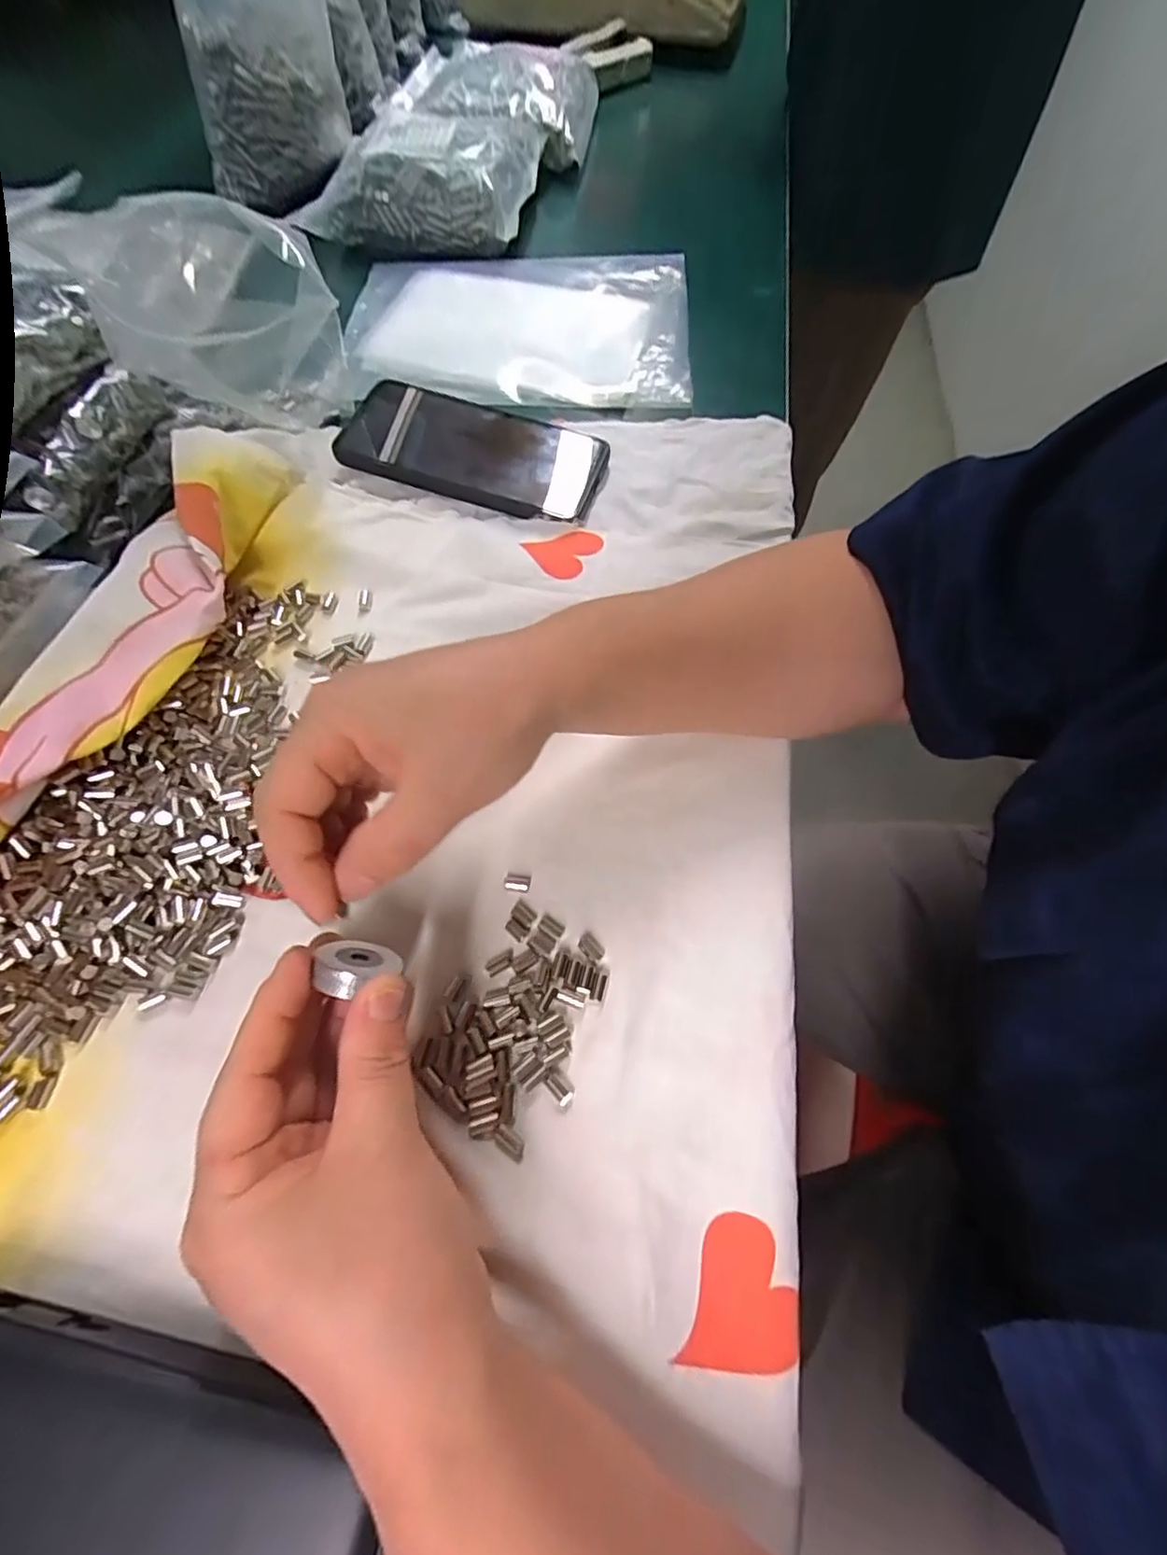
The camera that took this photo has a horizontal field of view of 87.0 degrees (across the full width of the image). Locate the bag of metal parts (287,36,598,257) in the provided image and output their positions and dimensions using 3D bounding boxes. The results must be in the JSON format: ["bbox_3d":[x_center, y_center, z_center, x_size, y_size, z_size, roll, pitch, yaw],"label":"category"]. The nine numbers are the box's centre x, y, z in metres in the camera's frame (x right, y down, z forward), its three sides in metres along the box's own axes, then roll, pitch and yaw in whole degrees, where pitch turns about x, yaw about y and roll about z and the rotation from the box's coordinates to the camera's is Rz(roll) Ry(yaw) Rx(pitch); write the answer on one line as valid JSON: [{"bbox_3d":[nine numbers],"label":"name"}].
[{"bbox_3d":[-0.108,-0.593,0.557,0.193,0.041,0.327,10,63,2],"label":"bag of metal parts"}]

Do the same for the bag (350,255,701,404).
[{"bbox_3d":[-0.050,-0.350,0.465,0.255,0.013,0.179,2,63,-2],"label":"bag"}]

